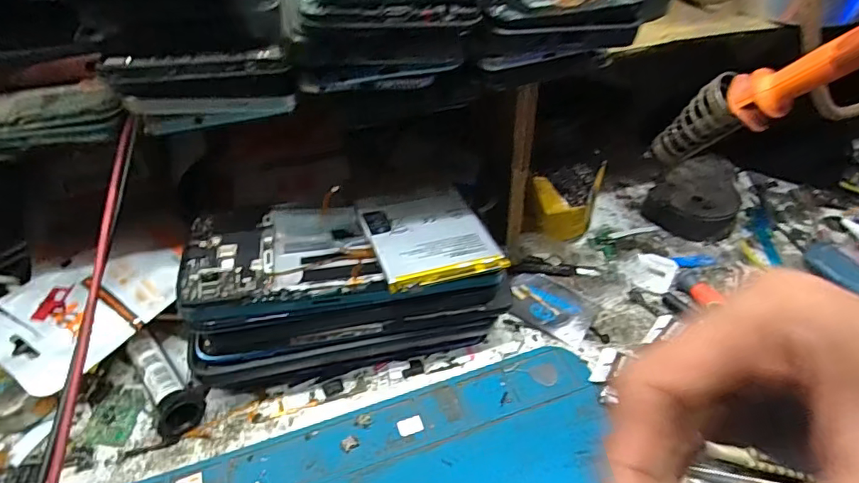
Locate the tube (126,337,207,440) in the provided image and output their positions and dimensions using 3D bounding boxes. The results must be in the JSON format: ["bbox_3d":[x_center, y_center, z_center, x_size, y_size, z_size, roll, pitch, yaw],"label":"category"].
[{"bbox_3d":[-0.150,0.080,0.289,0.026,0.023,0.069,-31,48,-29],"label":"tube"}]

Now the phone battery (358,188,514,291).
[{"bbox_3d":[0.000,-0.004,0.273,0.063,0.007,0.066,-16,43,-15],"label":"phone battery"}]

